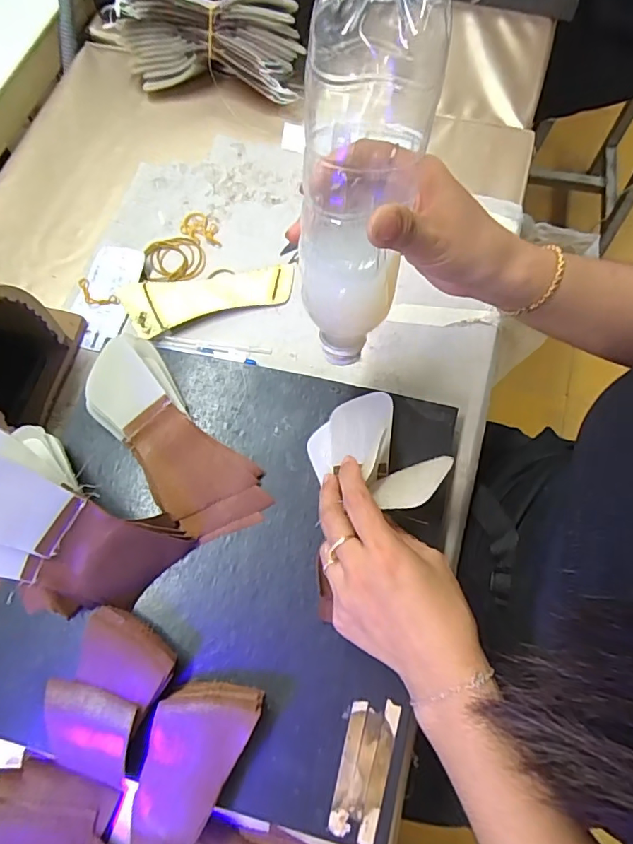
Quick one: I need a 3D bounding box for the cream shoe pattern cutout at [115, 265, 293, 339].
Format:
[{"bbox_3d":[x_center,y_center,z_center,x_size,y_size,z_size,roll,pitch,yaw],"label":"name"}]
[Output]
[{"bbox_3d":[-0.099,-0.112,0.457,0.156,0.006,0.057,-7,69,-5],"label":"cream shoe pattern cutout"}]

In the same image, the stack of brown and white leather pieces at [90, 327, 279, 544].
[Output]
[{"bbox_3d":[-0.110,0.014,0.379,0.068,0.017,0.168,-38,88,-14],"label":"stack of brown and white leather pieces"}]

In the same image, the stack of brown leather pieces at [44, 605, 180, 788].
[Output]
[{"bbox_3d":[-0.134,0.176,0.324,0.063,0.034,0.088,23,70,8],"label":"stack of brown leather pieces"}]

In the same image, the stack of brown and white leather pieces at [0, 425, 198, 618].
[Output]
[{"bbox_3d":[-0.168,0.073,0.325,0.129,0.104,0.089,30,71,10],"label":"stack of brown and white leather pieces"}]

